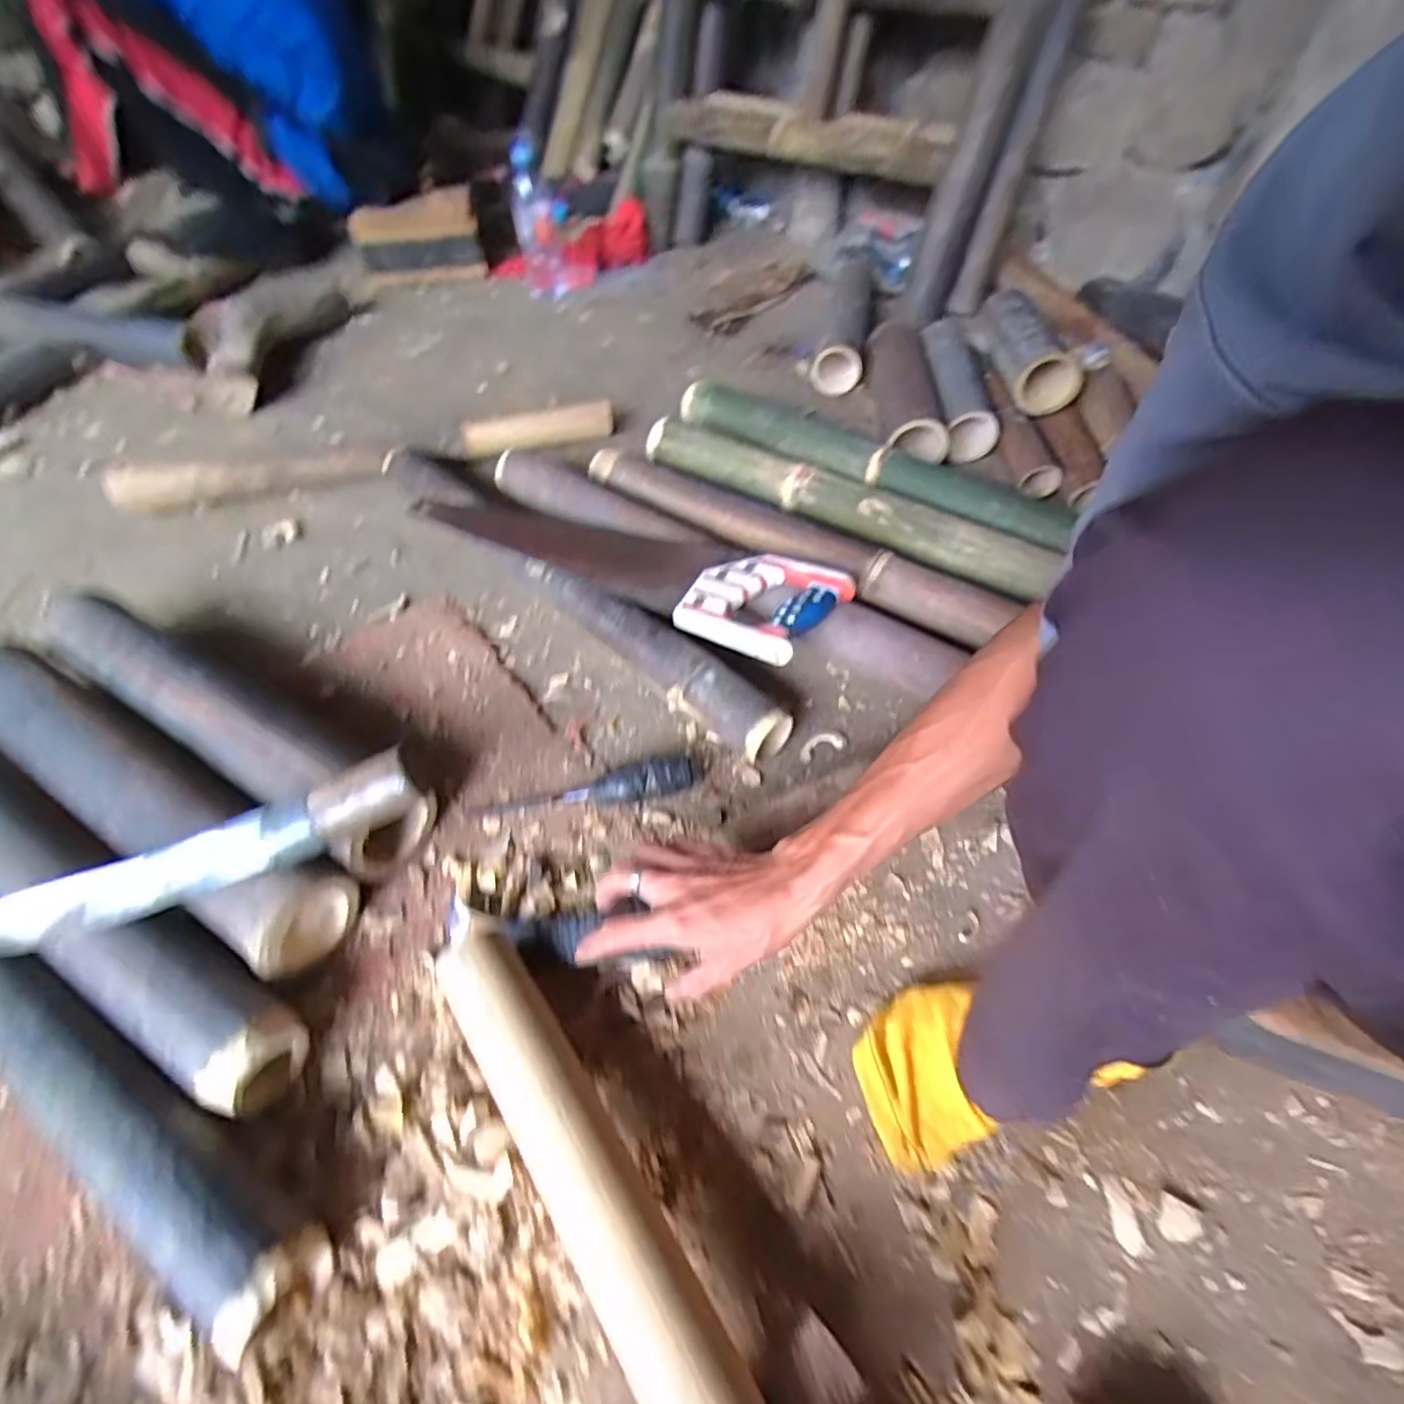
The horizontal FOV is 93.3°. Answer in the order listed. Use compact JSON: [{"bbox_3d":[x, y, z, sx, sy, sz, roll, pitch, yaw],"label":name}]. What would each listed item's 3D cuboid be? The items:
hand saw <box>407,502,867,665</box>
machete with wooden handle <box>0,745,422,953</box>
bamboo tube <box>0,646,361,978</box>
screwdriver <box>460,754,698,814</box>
[{"bbox_3d":[-0.097,-0.169,0.705,0.495,0.028,0.109,22,53,16],"label":"hand saw"},{"bbox_3d":[-0.351,0.109,0.463,0.310,0.029,0.043,-21,52,-1],"label":"machete with wooden handle"},{"bbox_3d":[-0.477,0.069,0.554,0.462,0.064,0.083,26,56,19],"label":"bamboo tube"},{"bbox_3d":[-0.101,0.076,0.586,0.200,0.036,0.034,-10,53,-8],"label":"screwdriver"}]

